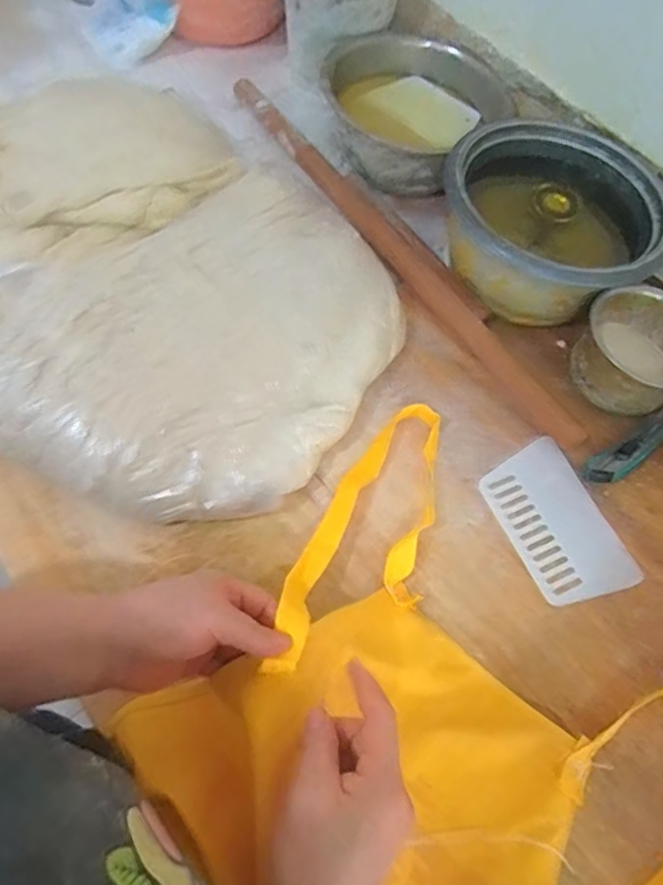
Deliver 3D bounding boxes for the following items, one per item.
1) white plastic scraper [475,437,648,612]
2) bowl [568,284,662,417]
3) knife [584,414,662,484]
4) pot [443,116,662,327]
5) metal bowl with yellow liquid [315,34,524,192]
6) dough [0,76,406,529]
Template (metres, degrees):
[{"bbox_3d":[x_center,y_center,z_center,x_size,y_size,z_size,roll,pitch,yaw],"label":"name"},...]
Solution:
[{"bbox_3d":[0.219,0.078,0.584,0.103,0.004,0.158,-22,69,-16],"label":"white plastic scraper"},{"bbox_3d":[0.331,-0.099,0.637,0.117,0.086,0.122,1,63,-3],"label":"bowl"},{"bbox_3d":[0.320,0.003,0.617,0.137,0.018,0.030,-29,68,-17],"label":"knife"},{"bbox_3d":[0.247,-0.251,0.692,0.236,0.116,0.219,1,63,-3],"label":"pot"},{"bbox_3d":[0.093,-0.435,0.772,0.205,0.080,0.206,1,63,-3],"label":"metal bowl with yellow liquid"},{"bbox_3d":[-0.192,-0.167,0.589,0.499,0.086,0.413,30,64,9],"label":"dough"}]

